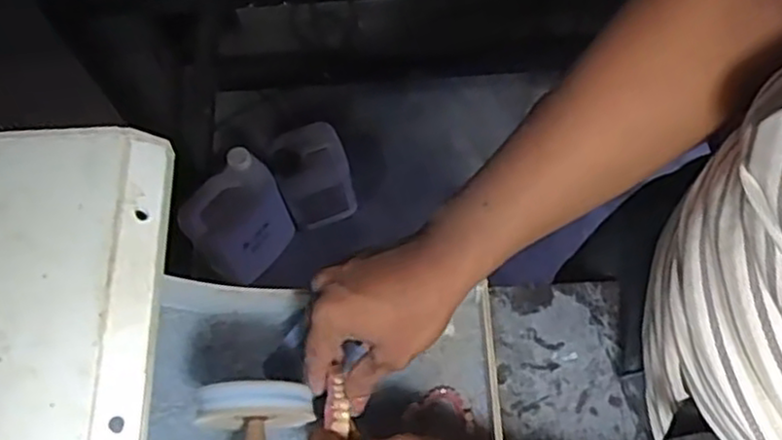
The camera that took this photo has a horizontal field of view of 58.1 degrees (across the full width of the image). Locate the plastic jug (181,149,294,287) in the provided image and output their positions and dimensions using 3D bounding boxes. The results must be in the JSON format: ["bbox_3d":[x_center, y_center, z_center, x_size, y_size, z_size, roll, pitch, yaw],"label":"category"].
[{"bbox_3d":[-0.282,0.004,1.341,0.108,0.247,0.187,40,74,17],"label":"plastic jug"}]

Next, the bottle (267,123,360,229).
[{"bbox_3d":[-0.152,-0.083,1.404,0.143,0.215,0.110,-25,68,-8],"label":"bottle"}]

